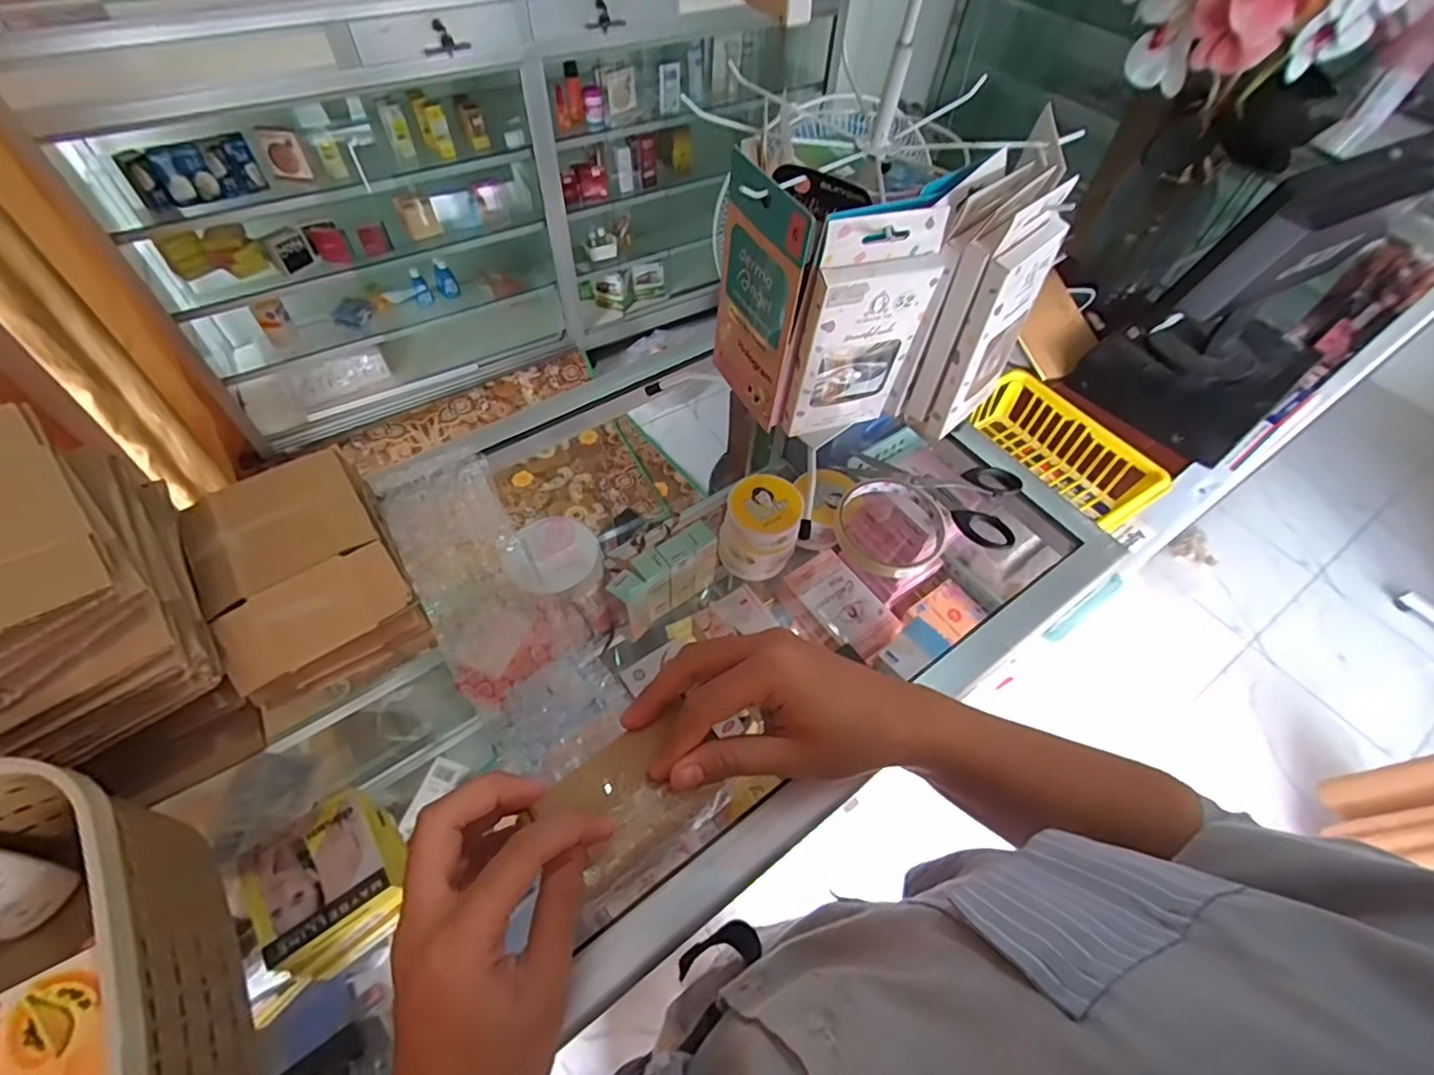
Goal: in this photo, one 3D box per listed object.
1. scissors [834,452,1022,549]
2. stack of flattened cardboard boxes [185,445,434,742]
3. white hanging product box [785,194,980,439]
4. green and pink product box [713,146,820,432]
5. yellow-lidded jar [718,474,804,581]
[{"bbox_3d":[0.173,-0.042,0.504,0.144,0.019,0.081,20,56,10],"label":"scissors"},{"bbox_3d":[-0.261,0.022,0.387,0.104,0.057,0.142,-26,61,-20],"label":"stack of flattened cardboard boxes"},{"bbox_3d":[0.089,-0.120,0.354,0.083,0.137,0.022,-11,57,-12],"label":"white hanging product box"},{"bbox_3d":[0.023,-0.141,0.363,0.020,0.138,0.076,-14,57,-14],"label":"green and pink product box"},{"bbox_3d":[0.049,-0.010,0.688,0.081,0.095,0.077,2,55,-3],"label":"yellow-lidded jar"}]

